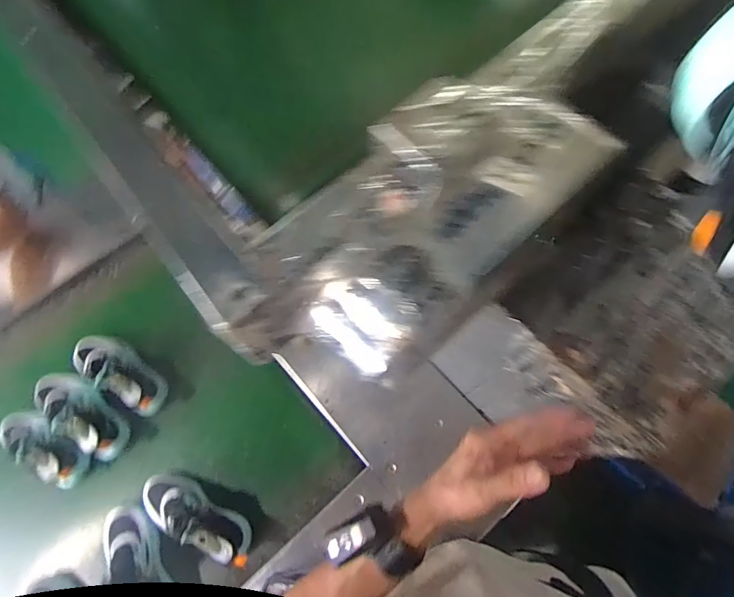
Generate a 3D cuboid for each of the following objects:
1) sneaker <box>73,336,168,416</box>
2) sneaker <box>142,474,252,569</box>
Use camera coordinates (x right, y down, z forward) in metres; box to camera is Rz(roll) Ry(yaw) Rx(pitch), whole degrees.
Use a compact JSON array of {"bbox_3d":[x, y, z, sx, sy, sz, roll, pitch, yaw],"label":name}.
[{"bbox_3d":[-0.536,0.154,0.869,0.232,0.116,0.087,28,73,23],"label":"sneaker"},{"bbox_3d":[-0.321,0.399,0.760,0.237,0.109,0.081,17,72,6],"label":"sneaker"}]

